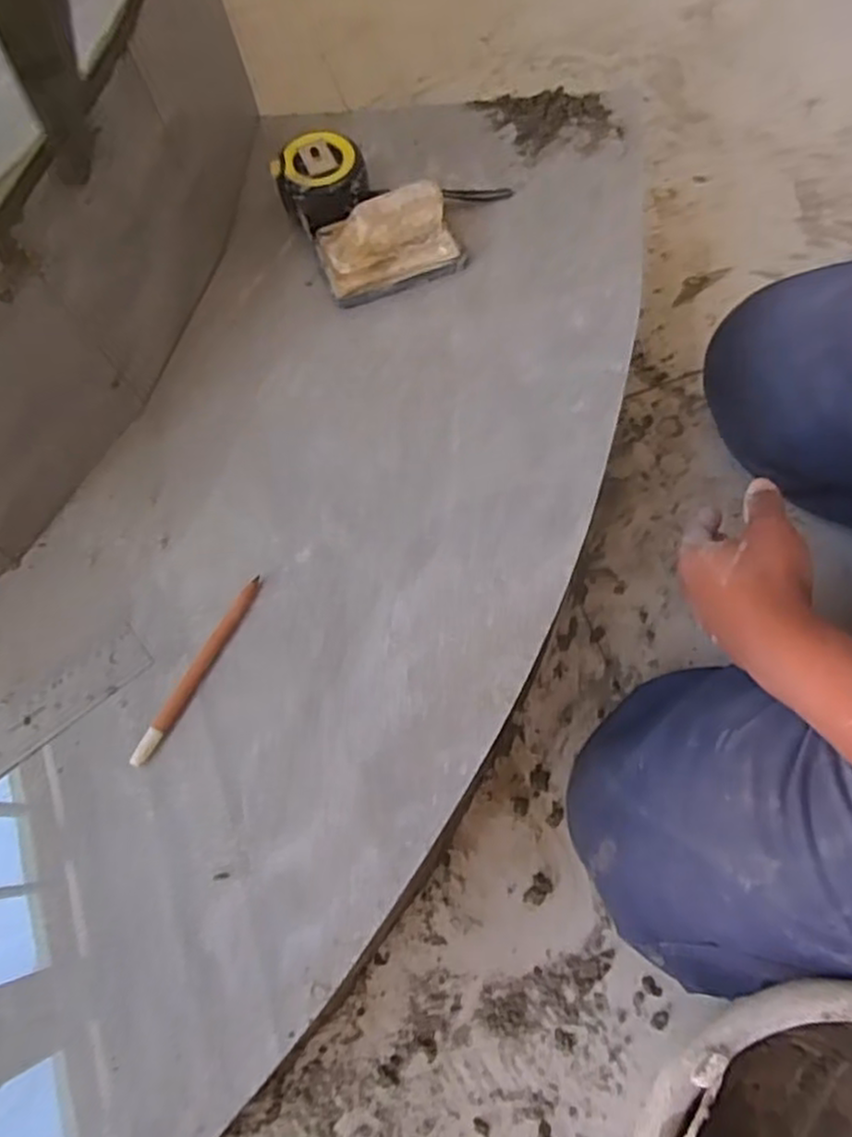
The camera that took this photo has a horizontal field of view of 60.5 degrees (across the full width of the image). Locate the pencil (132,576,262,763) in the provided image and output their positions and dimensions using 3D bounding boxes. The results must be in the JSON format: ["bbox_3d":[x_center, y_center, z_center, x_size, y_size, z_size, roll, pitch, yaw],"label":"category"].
[{"bbox_3d":[-0.143,0.061,0.458,0.012,0.007,0.132,27,73,10],"label":"pencil"}]

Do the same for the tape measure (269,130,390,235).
[{"bbox_3d":[-0.081,-0.306,0.584,0.072,0.044,0.072,-20,70,-6],"label":"tape measure"}]

